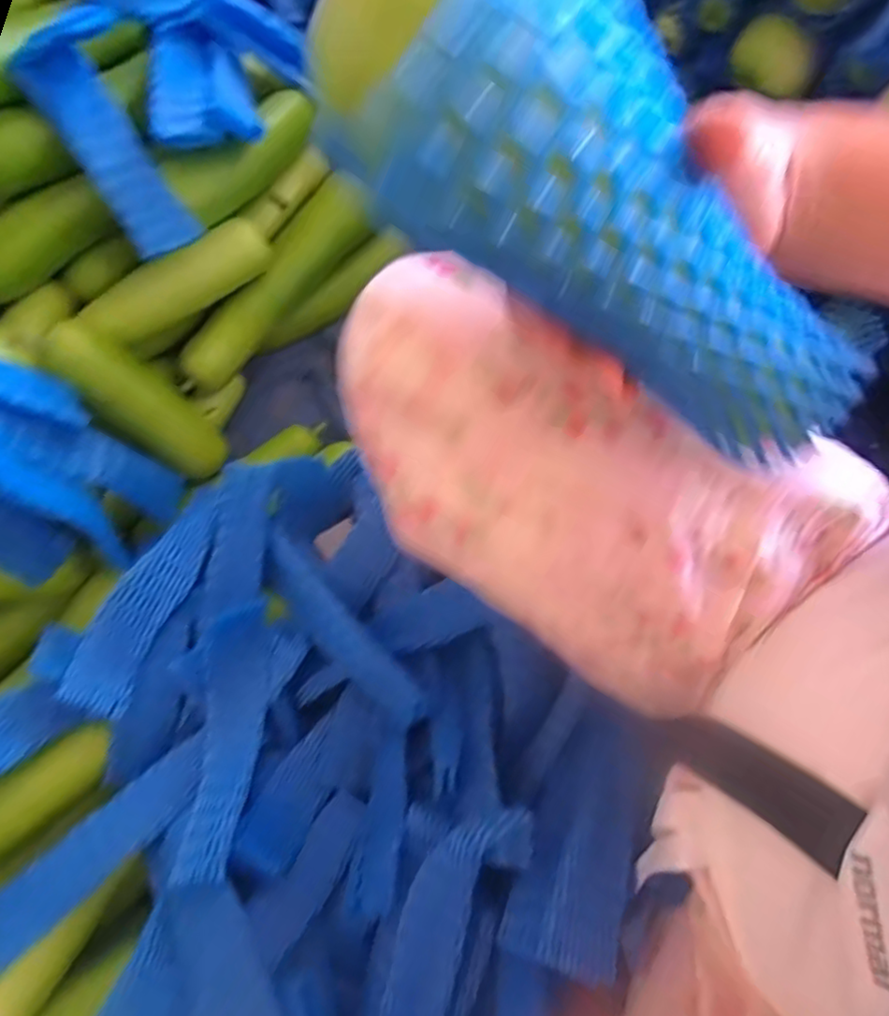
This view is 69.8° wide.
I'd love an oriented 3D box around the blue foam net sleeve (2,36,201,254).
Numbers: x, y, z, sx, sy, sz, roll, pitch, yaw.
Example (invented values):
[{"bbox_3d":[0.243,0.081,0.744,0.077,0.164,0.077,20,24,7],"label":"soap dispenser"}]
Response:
[{"bbox_3d":[-0.272,-0.290,0.522,0.054,0.021,0.161,-36,114,-6],"label":"blue foam net sleeve"}]

